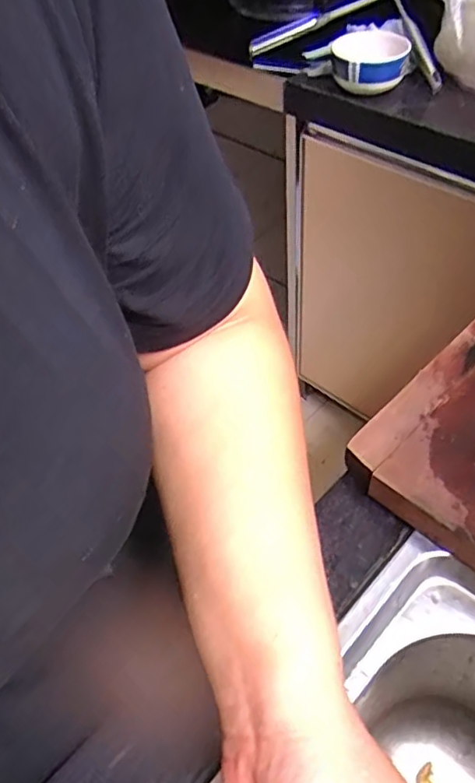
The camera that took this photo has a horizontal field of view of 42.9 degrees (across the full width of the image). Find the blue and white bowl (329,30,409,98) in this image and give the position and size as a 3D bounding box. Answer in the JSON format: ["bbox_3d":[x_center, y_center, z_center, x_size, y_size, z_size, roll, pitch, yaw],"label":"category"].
[{"bbox_3d":[0.187,-0.469,0.859,0.106,0.046,0.114,-2,50,3],"label":"blue and white bowl"}]

